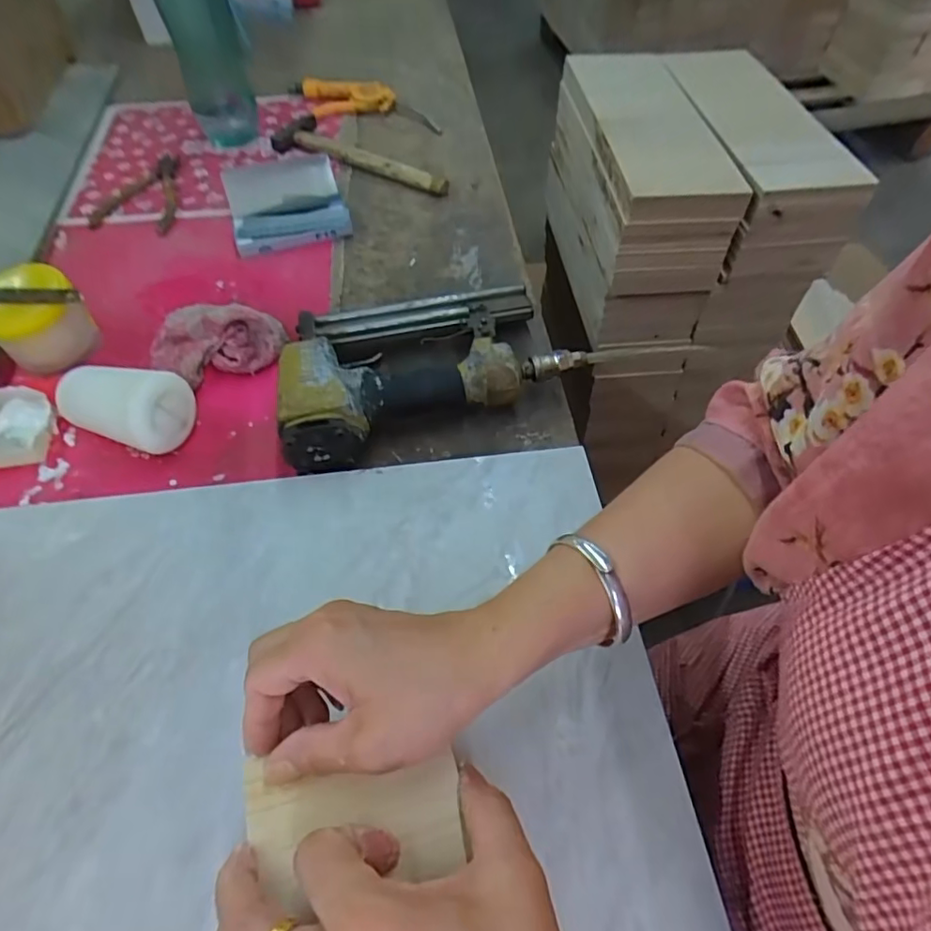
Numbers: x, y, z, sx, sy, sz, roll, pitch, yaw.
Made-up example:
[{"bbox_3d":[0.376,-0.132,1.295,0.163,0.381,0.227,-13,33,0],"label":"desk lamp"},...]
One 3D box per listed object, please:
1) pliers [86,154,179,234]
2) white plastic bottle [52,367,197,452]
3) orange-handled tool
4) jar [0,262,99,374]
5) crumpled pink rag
[{"bbox_3d":[-0.379,-0.329,0.698,0.101,0.010,0.149,3,56,2],"label":"pliers"},{"bbox_3d":[-0.273,-0.049,0.478,0.081,0.066,0.062,16,57,10],"label":"white plastic bottle"},{"bbox_3d":[-0.136,-0.497,0.799,0.230,0.028,0.064,16,57,10],"label":"orange-handled tool"},{"bbox_3d":[-0.386,-0.132,0.529,0.077,0.065,0.072,0,56,0],"label":"jar"},{"bbox_3d":[-0.227,-0.109,0.533,0.107,0.044,0.069,6,56,4],"label":"crumpled pink rag"}]

